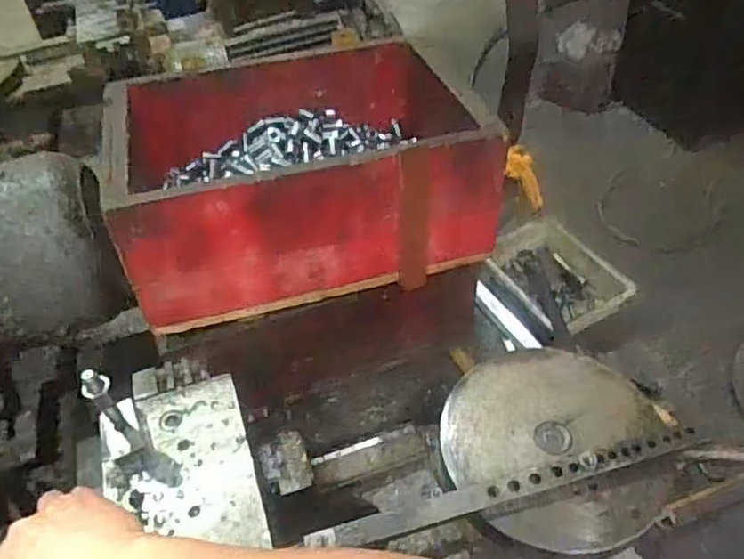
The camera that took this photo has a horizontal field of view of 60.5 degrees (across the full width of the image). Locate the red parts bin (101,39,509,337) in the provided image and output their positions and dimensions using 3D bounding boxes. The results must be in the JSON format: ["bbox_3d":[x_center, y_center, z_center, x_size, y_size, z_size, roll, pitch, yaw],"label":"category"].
[{"bbox_3d":[-0.077,-0.122,0.673,0.341,0.156,0.261,-14,45,-7],"label":"red parts bin"}]

